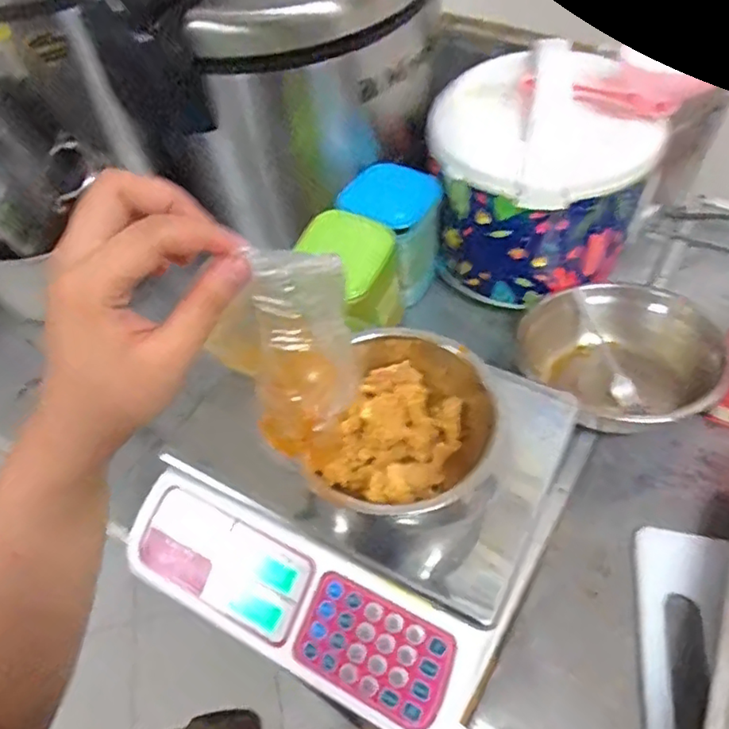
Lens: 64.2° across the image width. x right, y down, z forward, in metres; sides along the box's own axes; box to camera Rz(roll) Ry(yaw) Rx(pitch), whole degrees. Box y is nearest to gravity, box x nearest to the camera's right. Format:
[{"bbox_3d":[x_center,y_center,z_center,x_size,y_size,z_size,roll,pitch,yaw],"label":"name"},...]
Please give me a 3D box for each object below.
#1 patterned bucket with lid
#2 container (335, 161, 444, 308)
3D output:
[{"bbox_3d":[0.205,-0.213,0.684,0.233,0.228,0.201,-20,55,-11],"label":"patterned bucket with lid"},{"bbox_3d":[0.035,-0.153,0.724,0.100,0.161,0.107,33,61,24],"label":"container"}]

